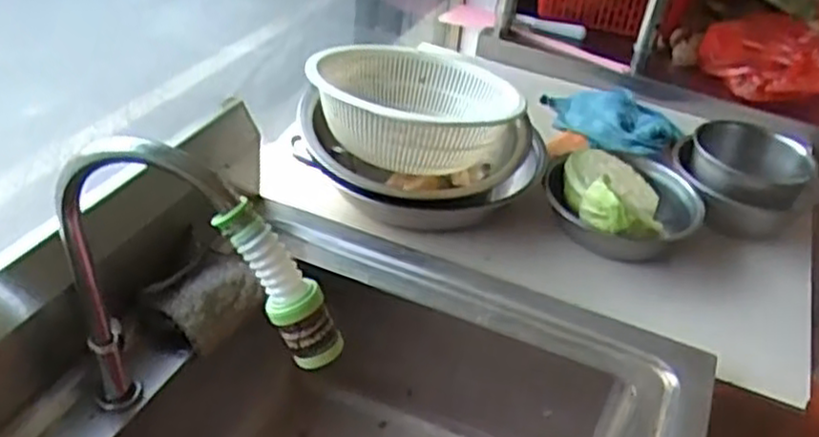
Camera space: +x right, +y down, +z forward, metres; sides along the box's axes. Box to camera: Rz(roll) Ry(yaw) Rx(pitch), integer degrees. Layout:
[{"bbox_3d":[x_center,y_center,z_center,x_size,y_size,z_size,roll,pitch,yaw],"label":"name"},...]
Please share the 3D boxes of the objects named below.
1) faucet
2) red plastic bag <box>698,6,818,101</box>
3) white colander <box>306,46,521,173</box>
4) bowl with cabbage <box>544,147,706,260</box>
[{"bbox_3d":[-0.161,0.067,0.574,0.220,0.263,0.035,14,38,10],"label":"faucet"},{"bbox_3d":[0.660,-0.293,1.242,0.319,0.147,0.171,12,38,7],"label":"red plastic bag"},{"bbox_3d":[0.001,-0.131,0.976,0.267,0.150,0.254,13,38,8],"label":"white colander"},{"bbox_3d":[0.268,-0.033,0.965,0.189,0.091,0.178,4,38,-3],"label":"bowl with cabbage"}]

